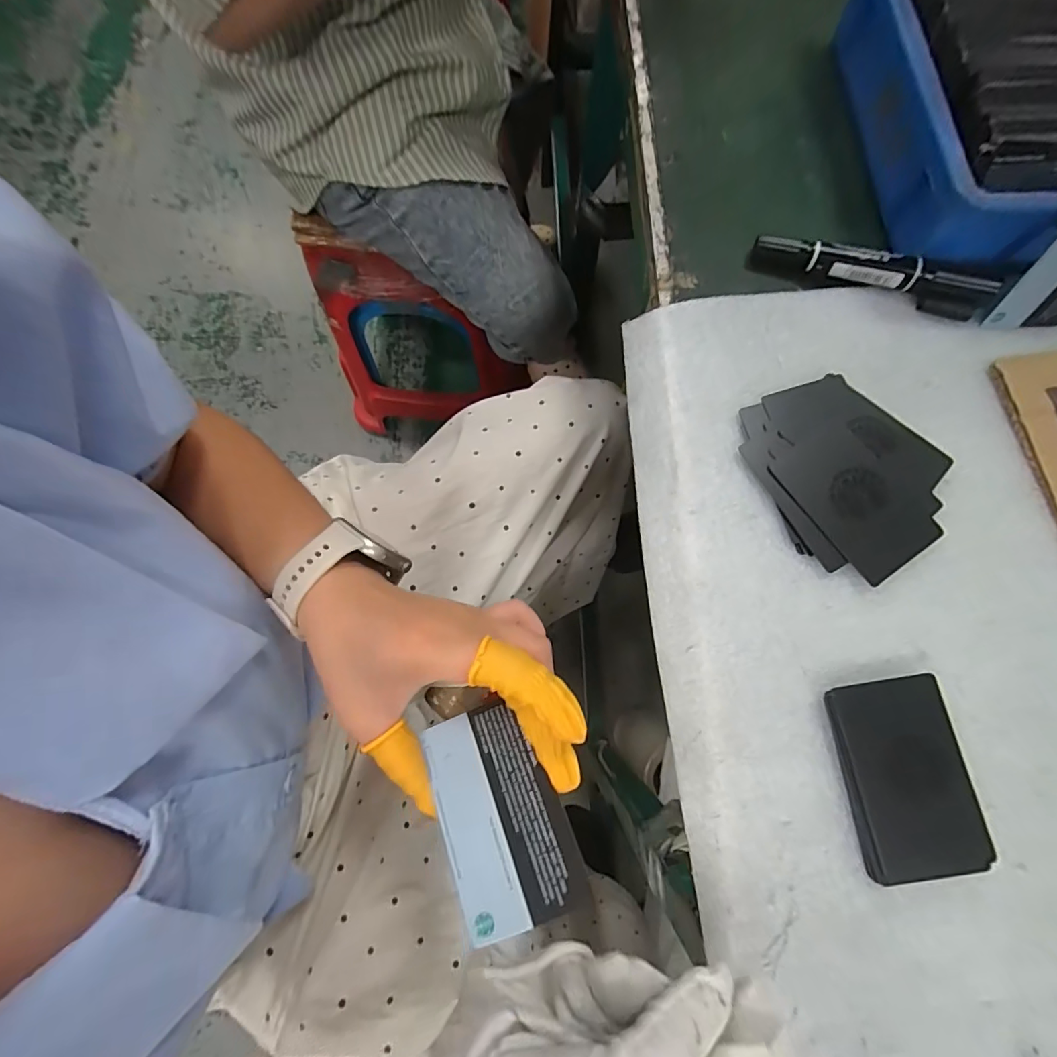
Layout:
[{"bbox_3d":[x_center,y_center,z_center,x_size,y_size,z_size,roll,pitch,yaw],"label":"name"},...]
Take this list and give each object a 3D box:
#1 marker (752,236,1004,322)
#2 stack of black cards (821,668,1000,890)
[{"bbox_3d":[0.215,-0.161,0.306,0.141,0.019,0.021,17,77,6],"label":"marker"},{"bbox_3d":[0.183,0.120,0.237,0.056,0.015,0.087,-8,75,0],"label":"stack of black cards"}]

